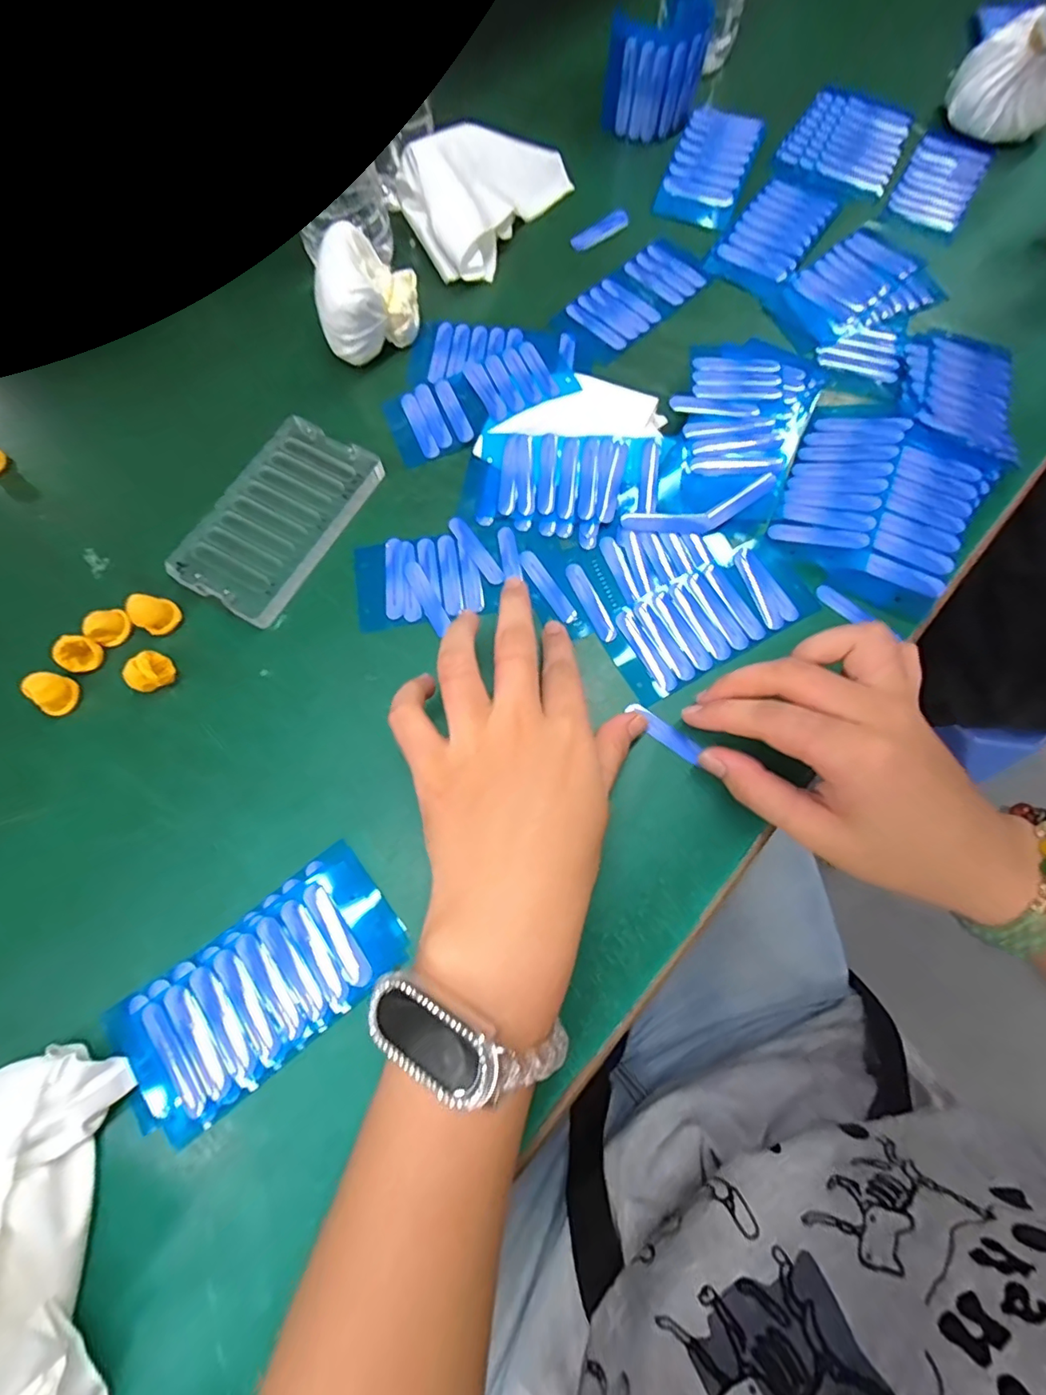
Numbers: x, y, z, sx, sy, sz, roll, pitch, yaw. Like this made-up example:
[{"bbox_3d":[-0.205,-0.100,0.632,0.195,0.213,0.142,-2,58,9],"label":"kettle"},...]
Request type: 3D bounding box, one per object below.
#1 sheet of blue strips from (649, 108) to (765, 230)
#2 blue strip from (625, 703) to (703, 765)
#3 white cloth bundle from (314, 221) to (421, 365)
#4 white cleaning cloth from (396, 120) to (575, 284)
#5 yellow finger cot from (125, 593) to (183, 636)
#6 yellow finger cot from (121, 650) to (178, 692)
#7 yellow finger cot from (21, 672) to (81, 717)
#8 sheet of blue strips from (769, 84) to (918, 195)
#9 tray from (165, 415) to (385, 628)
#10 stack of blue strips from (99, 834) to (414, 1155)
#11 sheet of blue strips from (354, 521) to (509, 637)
[{"bbox_3d":[0.136,-0.388,0.390,0.056,0.022,0.089,23,74,8],"label":"sheet of blue strips"},{"bbox_3d":[0.074,0.018,0.278,0.043,0.004,0.011,41,78,15],"label":"blue strip"},{"bbox_3d":[-0.095,-0.244,0.329,0.055,0.059,0.050,0,73,1],"label":"white cloth bundle"},{"bbox_3d":[-0.018,-0.353,0.370,0.130,0.048,0.074,-40,76,-11],"label":"white cleaning cloth"},{"bbox_3d":[-0.203,-0.047,0.292,0.016,0.019,0.020,36,77,12],"label":"yellow finger cot"},{"bbox_3d":[-0.197,-0.013,0.283,0.016,0.020,0.021,30,76,10],"label":"yellow finger cot"},{"bbox_3d":[-0.248,-0.002,0.281,0.014,0.020,0.020,14,73,6],"label":"yellow finger cot"},{"bbox_3d":[0.248,-0.430,0.413,0.085,0.007,0.108,24,75,8],"label":"sheet of blue strips"},{"bbox_3d":[-0.142,-0.105,0.314,0.071,0.012,0.121,28,75,10],"label":"tray"},{"bbox_3d":[-0.119,0.132,0.243,0.127,0.008,0.065,-37,75,-10],"label":"stack of blue strips"},{"bbox_3d":[-0.056,-0.068,0.305,0.080,0.004,0.062,-20,73,-5],"label":"sheet of blue strips"}]

